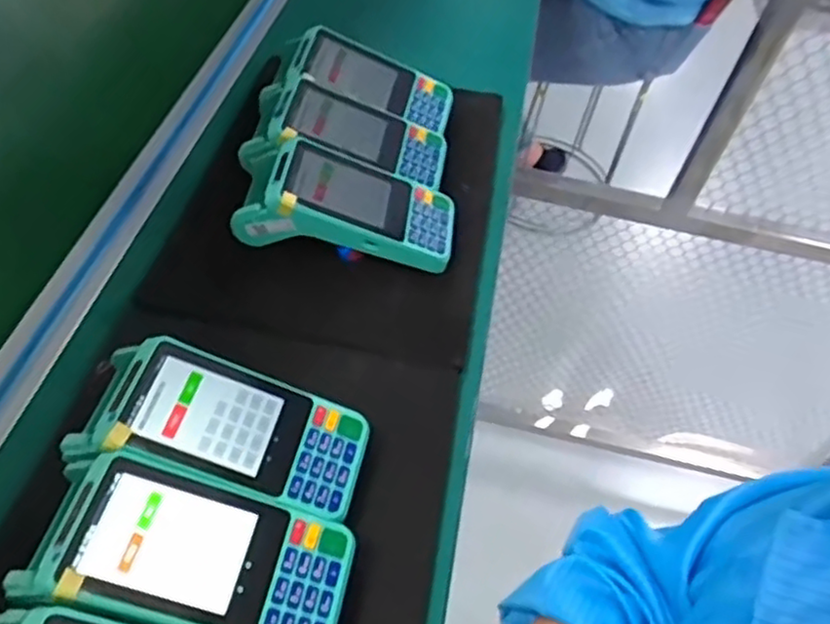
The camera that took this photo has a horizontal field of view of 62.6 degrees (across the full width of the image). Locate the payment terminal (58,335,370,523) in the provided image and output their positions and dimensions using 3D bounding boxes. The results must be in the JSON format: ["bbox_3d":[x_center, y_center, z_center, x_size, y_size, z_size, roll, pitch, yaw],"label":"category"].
[{"bbox_3d":[-0.111,0.072,0.408,0.159,0.041,0.076,20,46,-10],"label":"payment terminal"}]

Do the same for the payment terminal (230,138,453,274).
[{"bbox_3d":[-0.053,-0.085,0.545,0.170,0.063,0.081,4,47,-1],"label":"payment terminal"}]

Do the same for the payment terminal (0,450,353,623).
[{"bbox_3d":[-0.113,0.133,0.366,0.155,0.033,0.077,19,51,-11],"label":"payment terminal"}]

